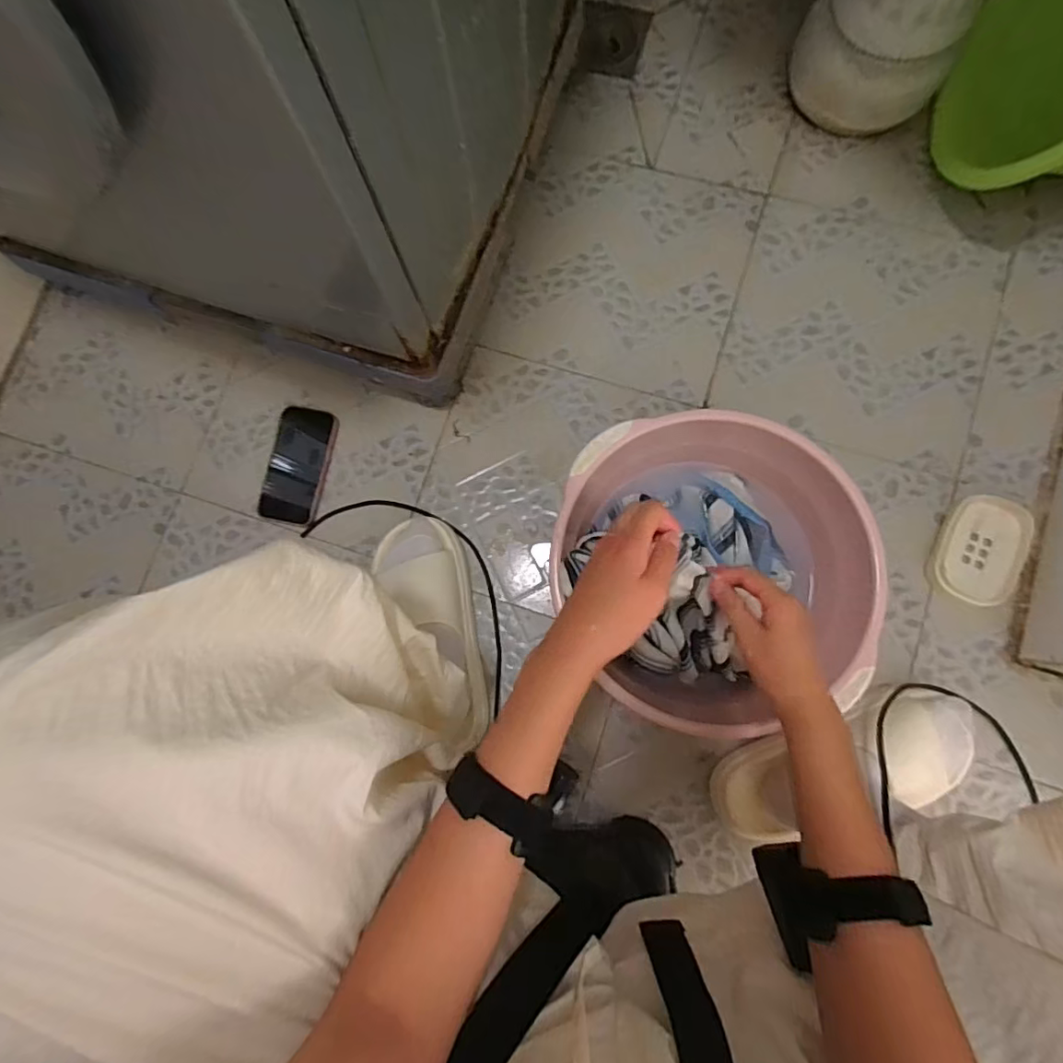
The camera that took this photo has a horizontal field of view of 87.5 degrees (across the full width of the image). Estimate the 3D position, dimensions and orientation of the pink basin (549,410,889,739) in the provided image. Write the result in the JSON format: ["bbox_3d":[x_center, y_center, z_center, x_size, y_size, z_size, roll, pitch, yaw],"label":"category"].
[{"bbox_3d":[0.182,0.039,0.583,0.279,0.132,0.306,0,82,3],"label":"pink basin"}]

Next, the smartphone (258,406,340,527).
[{"bbox_3d":[-0.290,-0.082,0.691,0.072,0.016,0.144,10,83,6],"label":"smartphone"}]

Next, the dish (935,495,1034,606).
[{"bbox_3d":[0.499,0.023,0.613,0.080,0.023,0.118,20,84,7],"label":"dish"}]

